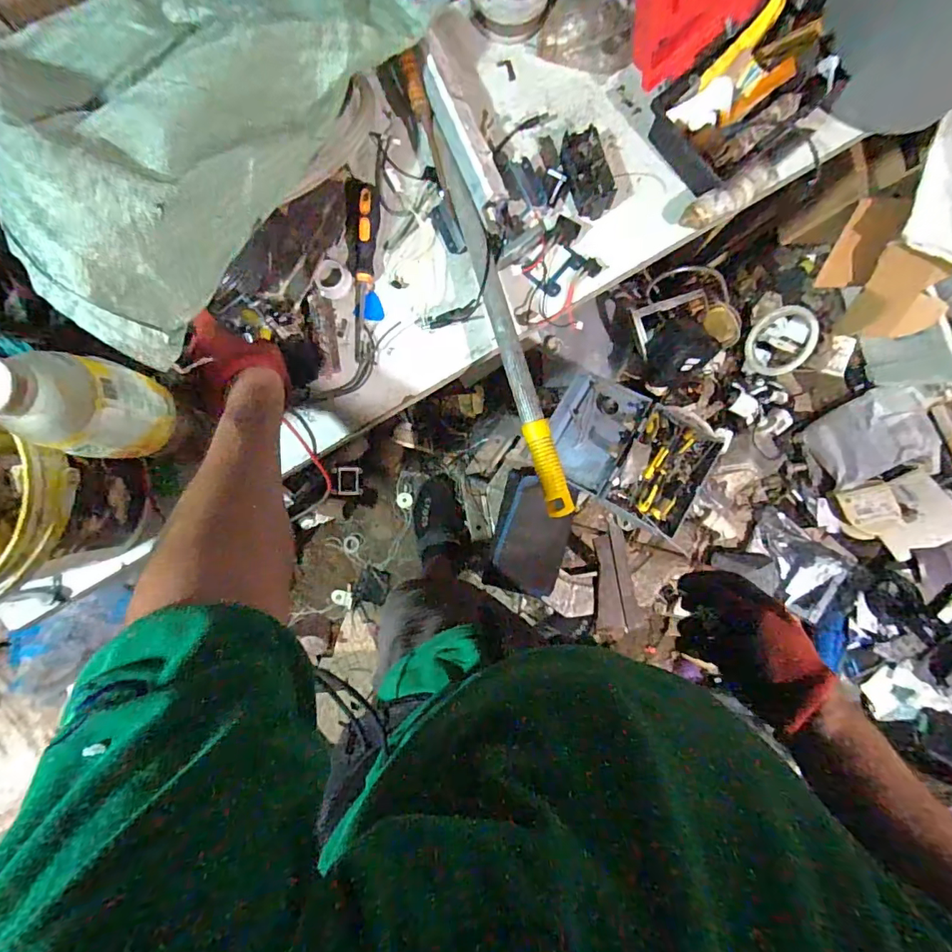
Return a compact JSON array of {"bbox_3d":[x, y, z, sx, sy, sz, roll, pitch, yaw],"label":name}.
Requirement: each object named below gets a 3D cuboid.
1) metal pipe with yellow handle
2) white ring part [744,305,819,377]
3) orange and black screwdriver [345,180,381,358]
[{"bbox_3d":[0.013,-0.215,0.543,0.032,0.043,0.535,-18,89,-1],"label":"metal pipe with yellow handle"},{"bbox_3d":[0.759,-0.336,1.214,0.034,0.168,0.160,-4,95,-39],"label":"white ring part"},{"bbox_3d":[-0.135,-0.255,0.581,0.040,0.032,0.217,-3,89,-1],"label":"orange and black screwdriver"}]

